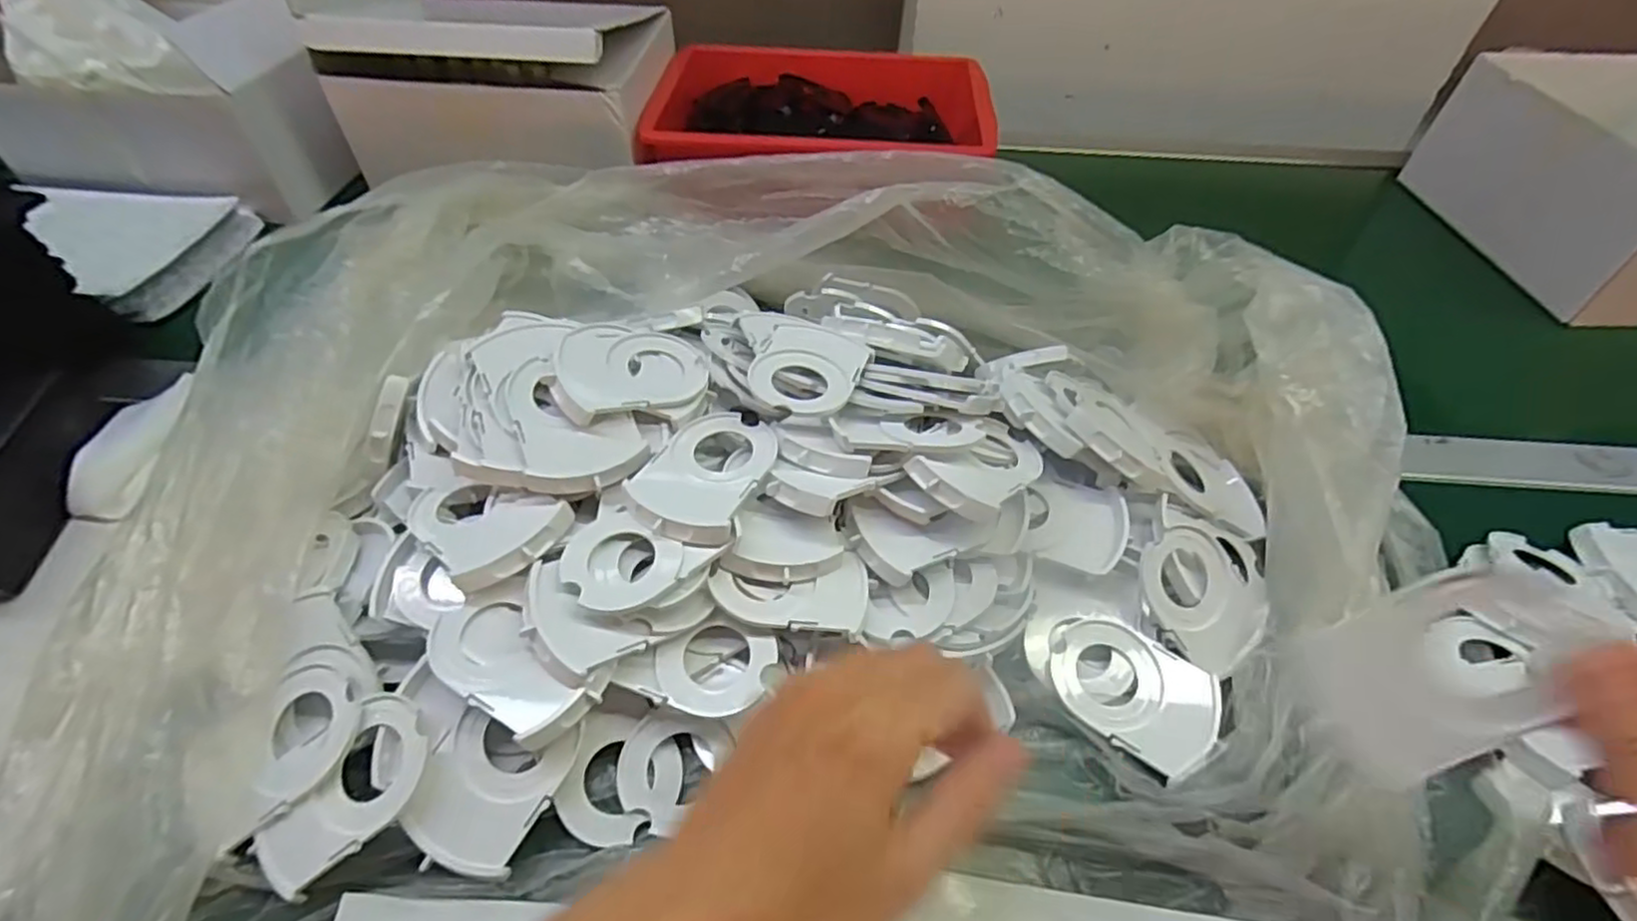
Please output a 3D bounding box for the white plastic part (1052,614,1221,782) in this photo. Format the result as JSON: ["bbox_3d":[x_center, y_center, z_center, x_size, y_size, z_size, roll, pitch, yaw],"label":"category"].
[{"bbox_3d":[0.148,0.107,0.333,0.078,0.011,0.054,31,54,23],"label":"white plastic part"}]

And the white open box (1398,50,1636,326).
[{"bbox_3d":[0.669,-0.234,0.582,0.195,0.115,0.239,0,48,-2],"label":"white open box"}]

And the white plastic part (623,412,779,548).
[{"bbox_3d":[-0.055,0.005,0.344,0.056,0.007,0.078,18,50,14],"label":"white plastic part"}]

